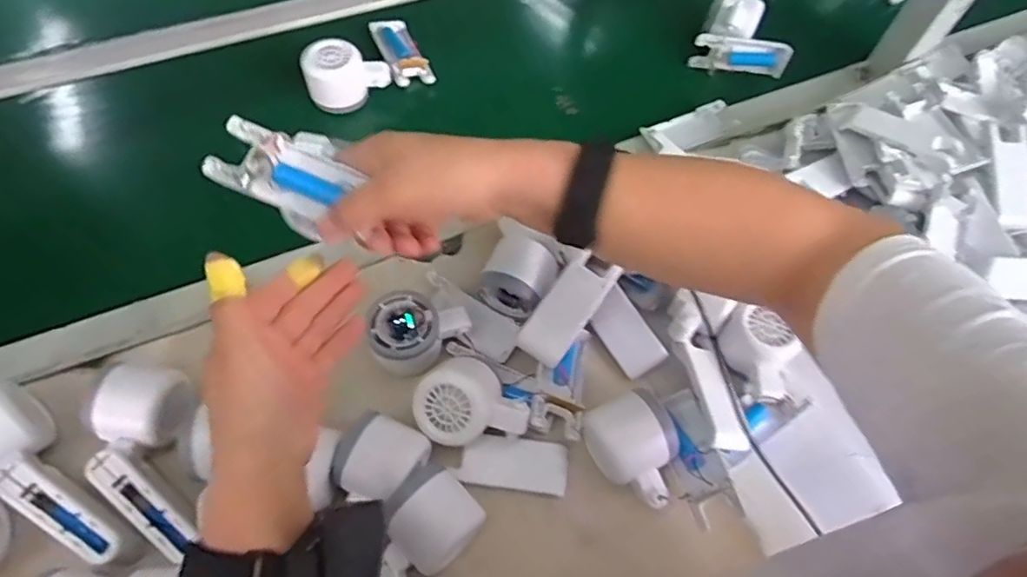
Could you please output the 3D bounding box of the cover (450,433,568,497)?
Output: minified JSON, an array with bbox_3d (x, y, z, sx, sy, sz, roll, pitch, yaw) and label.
[{"bbox_3d":[0.000,0.136,0.469,0.082,0.009,0.039,8,61,1],"label":"cover"}]

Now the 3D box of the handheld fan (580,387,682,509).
[{"bbox_3d":[0.095,0.123,0.457,0.055,0.048,0.079,-26,65,-17],"label":"handheld fan"}]

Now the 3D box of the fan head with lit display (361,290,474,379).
[{"bbox_3d":[-0.082,0.033,0.504,0.064,0.041,0.080,41,66,18],"label":"fan head with lit display"}]

